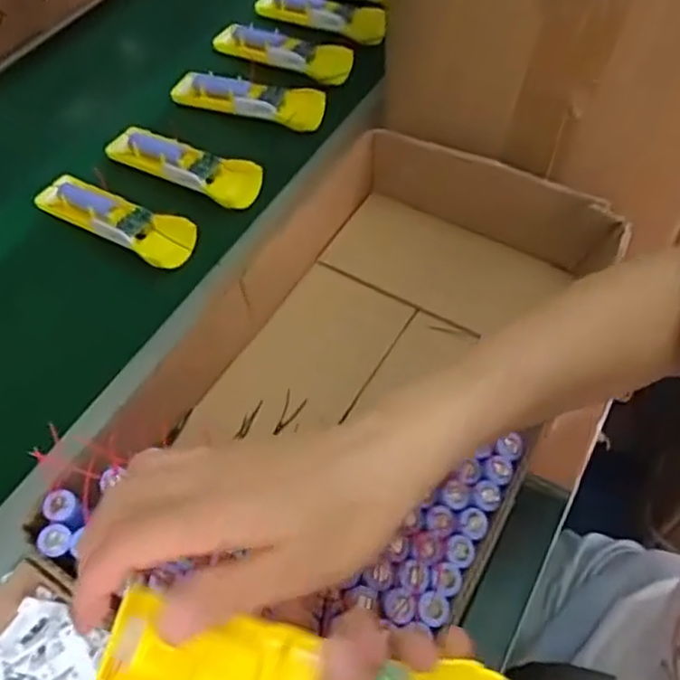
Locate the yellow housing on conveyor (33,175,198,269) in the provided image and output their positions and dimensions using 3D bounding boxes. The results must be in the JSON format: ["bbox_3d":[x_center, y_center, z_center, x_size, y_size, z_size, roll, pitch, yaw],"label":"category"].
[{"bbox_3d":[-0.203,-0.112,0.628,0.166,0.019,0.048,26,61,19],"label":"yellow housing on conveyor"}]

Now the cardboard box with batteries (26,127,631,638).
[{"bbox_3d":[0.014,0.043,0.524,0.275,0.150,0.418,23,59,17],"label":"cardboard box with batteries"}]

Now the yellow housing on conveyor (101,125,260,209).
[{"bbox_3d":[-0.154,-0.167,0.679,0.165,0.038,0.049,19,58,15],"label":"yellow housing on conveyor"}]

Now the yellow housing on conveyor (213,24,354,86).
[{"bbox_3d":[-0.062,-0.325,0.768,0.174,0.019,0.051,22,59,17],"label":"yellow housing on conveyor"}]

